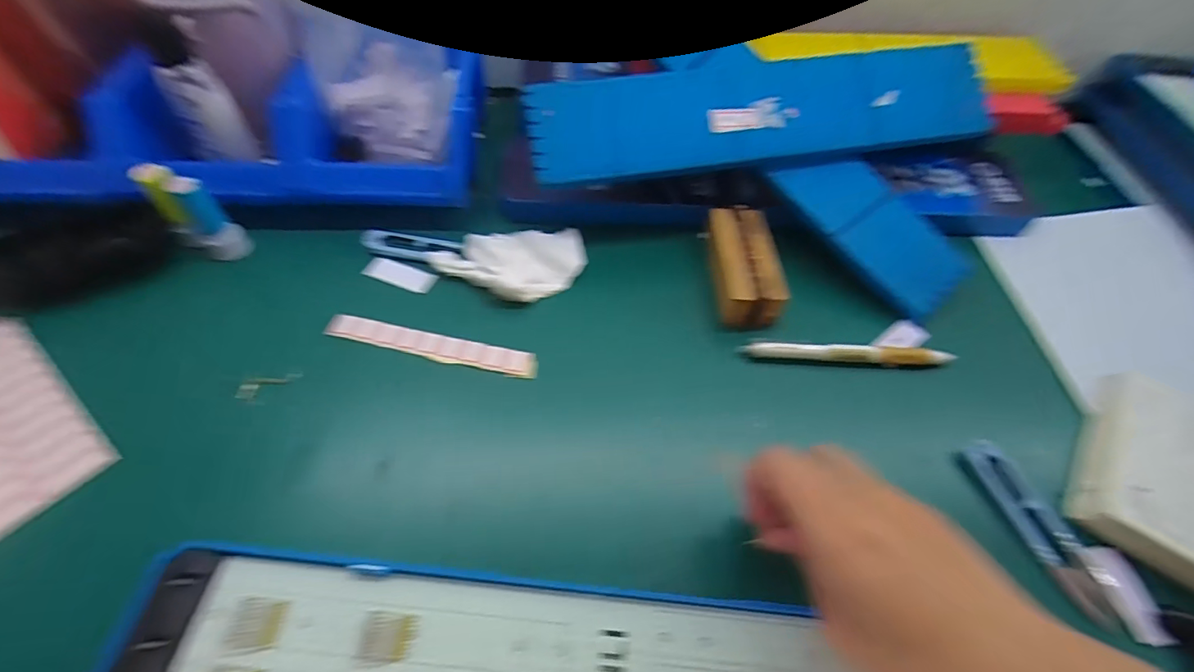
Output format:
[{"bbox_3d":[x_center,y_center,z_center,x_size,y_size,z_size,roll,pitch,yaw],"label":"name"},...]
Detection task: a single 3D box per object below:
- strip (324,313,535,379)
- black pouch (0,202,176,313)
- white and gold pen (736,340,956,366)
[{"bbox_3d":[-0.109,0.006,0.337,0.140,0.005,0.020,12,55,4],"label":"strip"},{"bbox_3d":[-0.344,-0.048,0.330,0.113,0.034,0.047,-24,61,-18],"label":"black pouch"},{"bbox_3d":[0.172,0.011,0.344,0.142,0.011,0.010,3,57,-2],"label":"white and gold pen"}]

